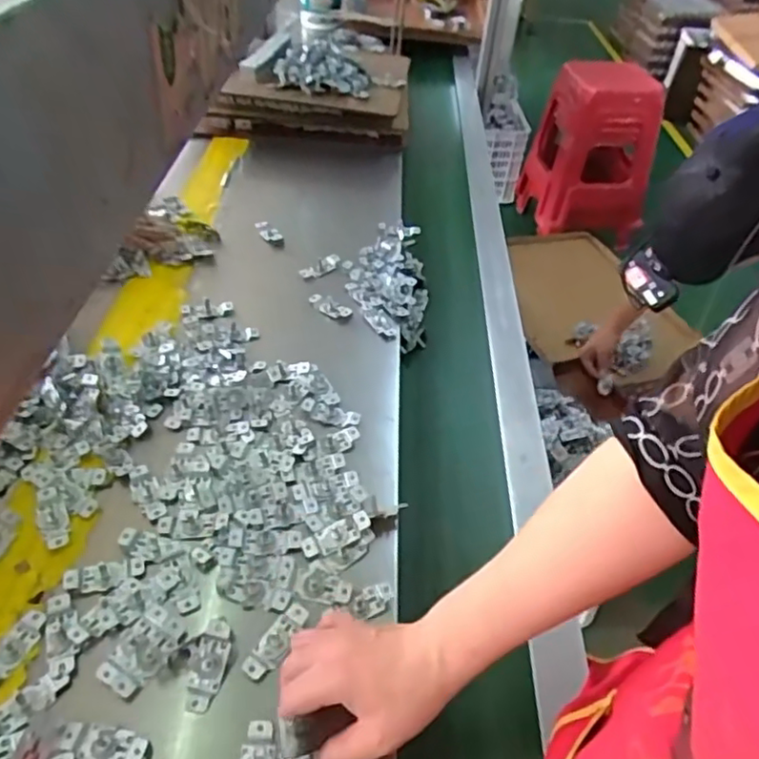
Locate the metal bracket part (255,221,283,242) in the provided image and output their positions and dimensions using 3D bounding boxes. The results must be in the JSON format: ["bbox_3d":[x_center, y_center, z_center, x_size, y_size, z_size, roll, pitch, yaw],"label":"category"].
[{"bbox_3d":[-0.162,-0.217,0.910,0.028,0.009,0.050,-17,47,-21],"label":"metal bracket part"}]

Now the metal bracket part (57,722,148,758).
[{"bbox_3d":[-0.197,0.260,0.443,0.065,0.004,0.023,9,44,5],"label":"metal bracket part"}]

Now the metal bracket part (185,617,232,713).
[{"bbox_3d":[-0.131,0.218,0.478,0.026,0.008,0.065,11,69,7],"label":"metal bracket part"}]

